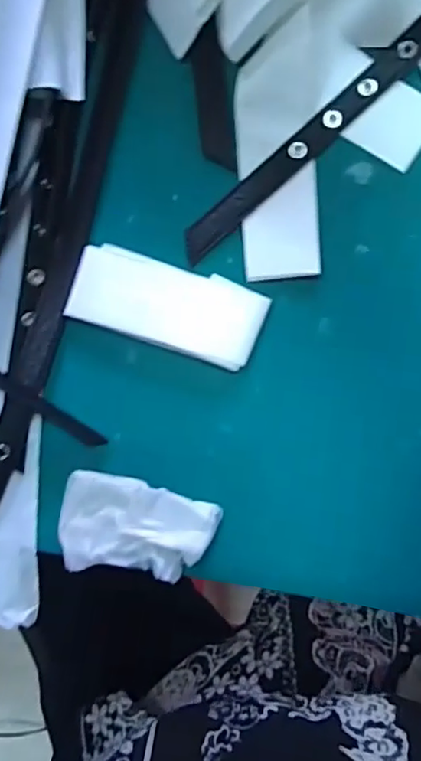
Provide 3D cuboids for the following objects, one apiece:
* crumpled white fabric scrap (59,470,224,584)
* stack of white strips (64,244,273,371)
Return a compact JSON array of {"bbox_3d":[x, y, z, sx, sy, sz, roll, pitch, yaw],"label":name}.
[{"bbox_3d":[-0.047,0.095,0.388,0.097,0.011,0.061,11,93,2],"label":"crumpled white fabric scrap"},{"bbox_3d":[-0.027,-0.048,0.388,0.119,0.008,0.051,19,93,2],"label":"stack of white strips"}]

